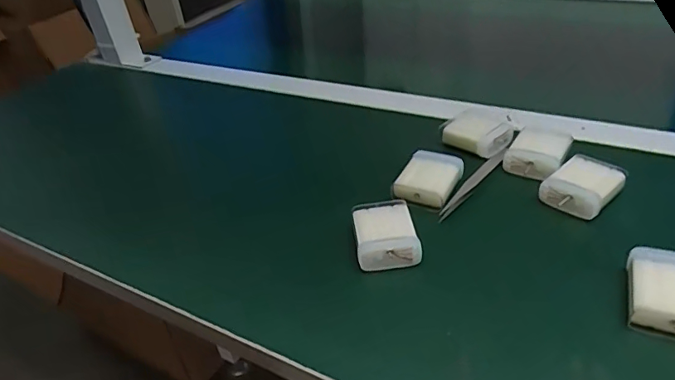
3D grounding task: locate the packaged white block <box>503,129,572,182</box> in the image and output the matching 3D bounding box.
[{"bbox_3d":[0.162,-0.029,0.403,0.041,0.016,0.053,18,42,31],"label":"packaged white block"}]

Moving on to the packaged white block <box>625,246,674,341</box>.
[{"bbox_3d":[0.187,0.058,0.278,0.042,0.022,0.049,8,38,20],"label":"packaged white block"}]

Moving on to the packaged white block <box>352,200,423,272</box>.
[{"bbox_3d":[0.033,0.030,0.345,0.041,0.021,0.051,-7,35,0],"label":"packaged white block"}]

